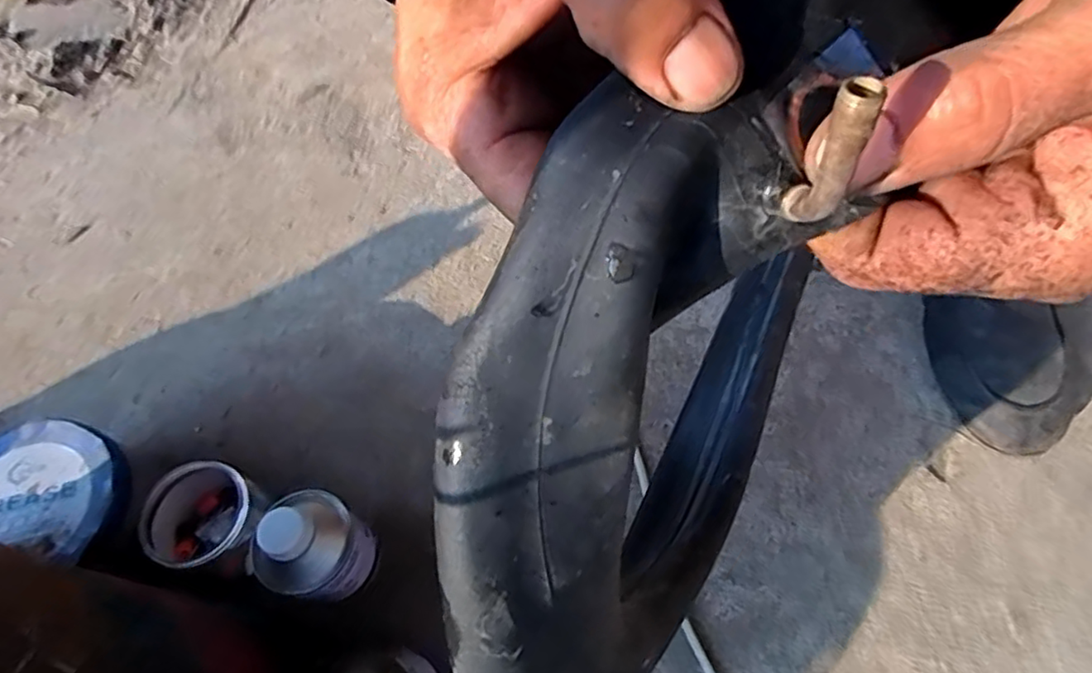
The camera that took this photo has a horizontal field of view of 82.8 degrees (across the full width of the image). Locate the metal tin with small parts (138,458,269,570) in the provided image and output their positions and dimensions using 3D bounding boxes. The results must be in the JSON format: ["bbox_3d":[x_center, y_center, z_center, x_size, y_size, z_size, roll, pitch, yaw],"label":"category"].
[{"bbox_3d":[-0.242,0.136,0.456,0.072,0.070,0.069,-1,63,2],"label":"metal tin with small parts"}]

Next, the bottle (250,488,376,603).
[{"bbox_3d":[-0.157,0.145,0.426,0.069,0.109,0.067,20,65,12],"label":"bottle"}]

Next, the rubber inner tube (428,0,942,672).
[{"bbox_3d":[0.021,-0.002,0.156,0.073,0.051,0.238,23,100,14],"label":"rubber inner tube"}]

